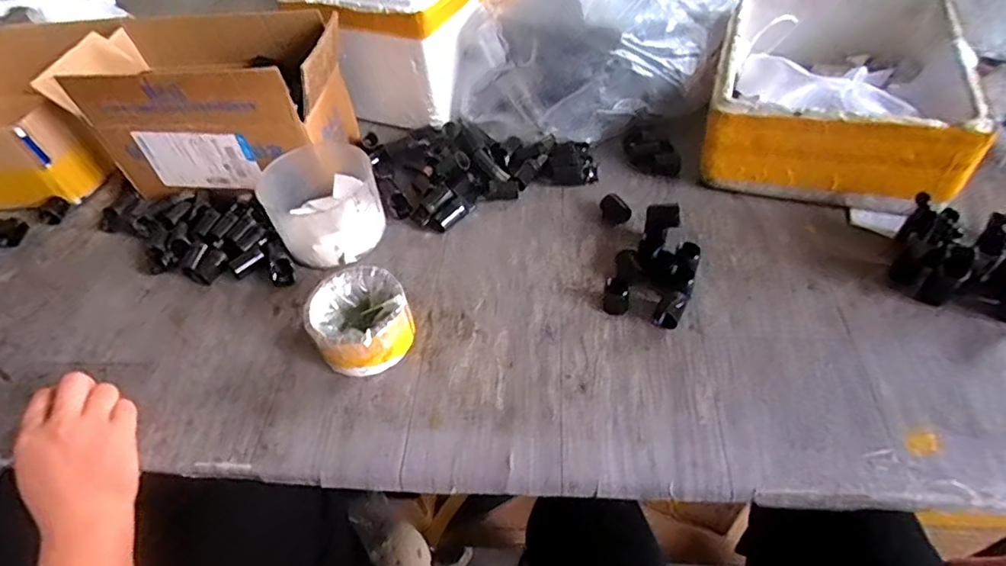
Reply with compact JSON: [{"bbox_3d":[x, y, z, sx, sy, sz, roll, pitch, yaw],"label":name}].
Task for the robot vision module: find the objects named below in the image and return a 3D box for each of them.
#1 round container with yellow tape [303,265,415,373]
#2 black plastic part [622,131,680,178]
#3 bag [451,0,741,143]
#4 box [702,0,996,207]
[{"bbox_3d":[-0.127,0.035,0.499,0.084,0.051,0.088,-3,49,4],"label":"round container with yellow tape"},{"bbox_3d":[0.171,-0.148,0.640,0.040,0.023,0.069,-38,55,-24],"label":"black plastic part"},{"bbox_3d":[0.129,-0.318,0.698,0.271,0.186,0.333,23,56,24],"label":"bag"},{"bbox_3d":[0.361,-0.220,0.621,0.236,0.106,0.295,14,52,17],"label":"box"}]

